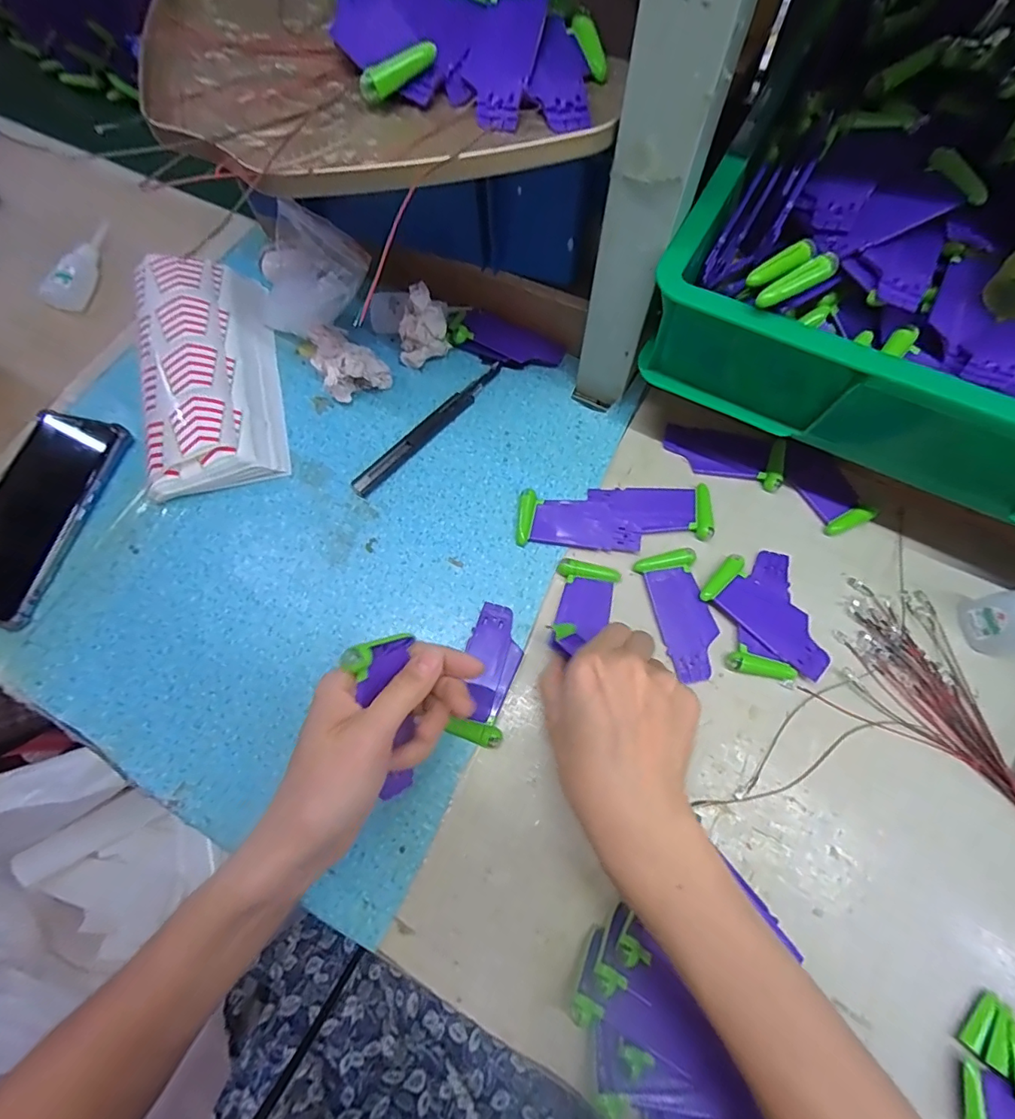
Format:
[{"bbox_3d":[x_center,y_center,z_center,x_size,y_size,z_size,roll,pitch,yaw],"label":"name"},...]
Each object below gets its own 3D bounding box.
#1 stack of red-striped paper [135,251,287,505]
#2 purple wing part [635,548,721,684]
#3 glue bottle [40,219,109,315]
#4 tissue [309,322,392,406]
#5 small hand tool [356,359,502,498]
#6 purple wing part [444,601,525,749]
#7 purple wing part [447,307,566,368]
[{"bbox_3d":[-0.248,-0.160,0.423,0.104,0.048,0.220,-12,69,-4],"label":"stack of red-striped paper"},{"bbox_3d":[0.122,0.037,0.351,0.040,0.010,0.089,-10,69,-3],"label":"purple wing part"},{"bbox_3d":[-0.406,-0.281,0.483,0.031,0.029,0.102,9,69,4],"label":"glue bottle"},{"bbox_3d":[-0.135,-0.169,0.423,0.053,0.042,0.074,-28,71,-10],"label":"tissue"},{"bbox_3d":[-0.063,-0.109,0.415,0.017,0.010,0.160,41,75,15],"label":"small hand tool"},{"bbox_3d":[-0.012,0.074,0.338,0.036,0.015,0.092,13,70,6],"label":"purple wing part"},{"bbox_3d":[-0.003,-0.188,0.439,0.100,0.013,0.040,23,74,-2],"label":"purple wing part"}]

